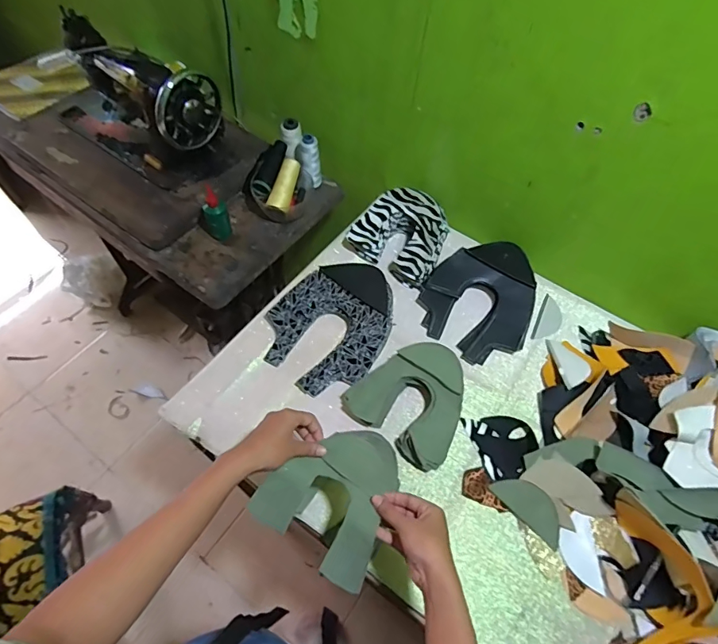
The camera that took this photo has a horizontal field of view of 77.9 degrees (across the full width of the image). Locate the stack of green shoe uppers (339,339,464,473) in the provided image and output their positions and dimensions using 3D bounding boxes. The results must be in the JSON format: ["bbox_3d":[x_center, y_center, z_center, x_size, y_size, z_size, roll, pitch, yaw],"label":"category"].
[{"bbox_3d":[0.088,0.113,0.696,0.176,0.044,0.170,34,63,17],"label":"stack of green shoe uppers"}]

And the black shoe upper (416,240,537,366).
[{"bbox_3d":[0.220,-0.048,0.792,0.195,0.051,0.227,30,62,14],"label":"black shoe upper"}]

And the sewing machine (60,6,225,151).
[{"bbox_3d":[-0.420,-0.465,0.894,0.328,0.198,0.145,39,65,19],"label":"sewing machine"}]

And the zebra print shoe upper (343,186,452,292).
[{"bbox_3d":[0.086,-0.172,0.851,0.173,0.076,0.160,30,62,15],"label":"zebra print shoe upper"}]

